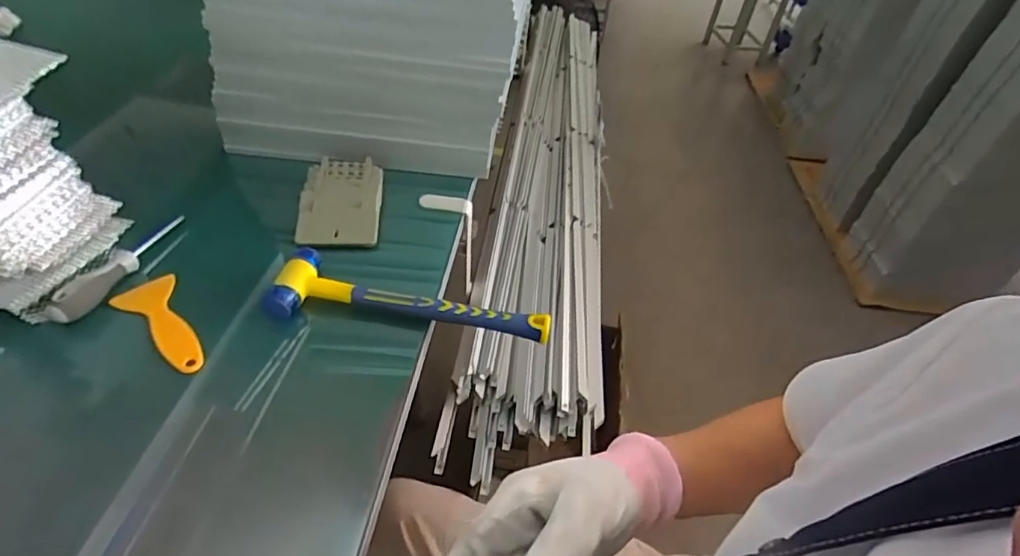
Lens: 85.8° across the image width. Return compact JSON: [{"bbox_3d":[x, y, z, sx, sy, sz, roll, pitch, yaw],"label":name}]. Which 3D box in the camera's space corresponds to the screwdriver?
[{"bbox_3d":[-0.378,-0.018,0.533,0.028,0.020,0.155,15,46,9],"label":"screwdriver"}]

